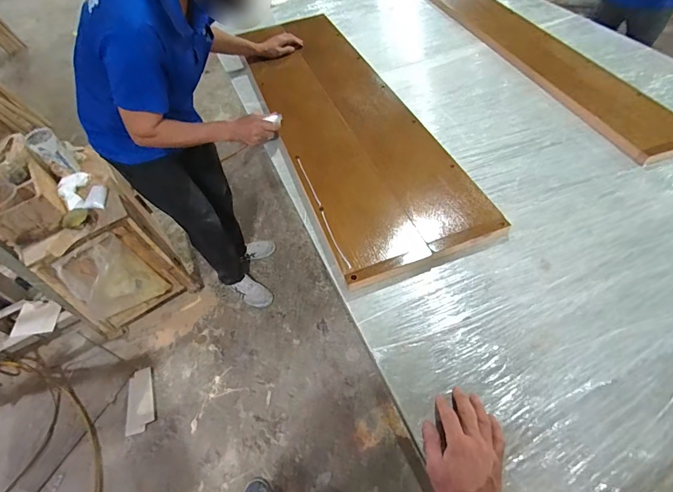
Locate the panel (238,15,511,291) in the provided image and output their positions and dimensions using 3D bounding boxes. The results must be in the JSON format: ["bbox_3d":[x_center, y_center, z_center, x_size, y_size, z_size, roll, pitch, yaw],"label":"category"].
[{"bbox_3d":[0.001,-0.389,1.076,0.358,0.033,1.113,-16,53,-11],"label":"panel"}]

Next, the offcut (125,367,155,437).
[{"bbox_3d":[-0.765,0.599,1.457,0.102,0.009,0.235,-17,52,-7],"label":"offcut"}]

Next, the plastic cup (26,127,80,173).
[{"bbox_3d":[-1.029,-0.338,1.351,0.114,0.153,0.095,22,57,21],"label":"plastic cup"}]

